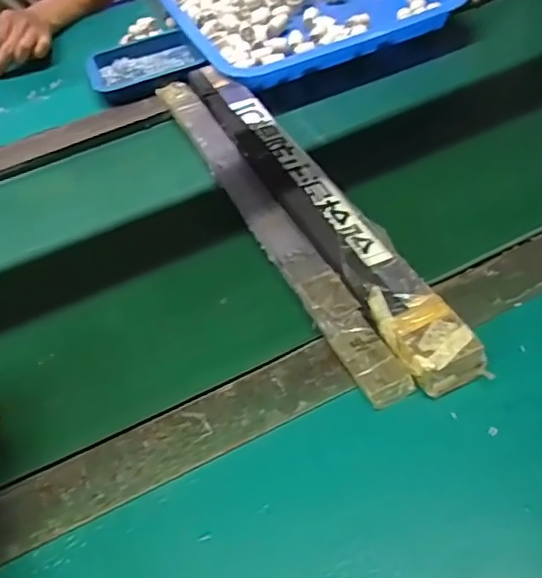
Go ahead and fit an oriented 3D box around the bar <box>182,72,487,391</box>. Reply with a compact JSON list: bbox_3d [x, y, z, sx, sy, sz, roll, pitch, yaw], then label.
[{"bbox_3d":[0.027,-0.097,0.551,0.051,0.032,0.490,-24,49,-11],"label":"bar"}]

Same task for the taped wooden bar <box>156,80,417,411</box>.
[{"bbox_3d":[-0.018,-0.086,0.559,0.036,0.023,0.502,-24,49,-11],"label":"taped wooden bar"}]

